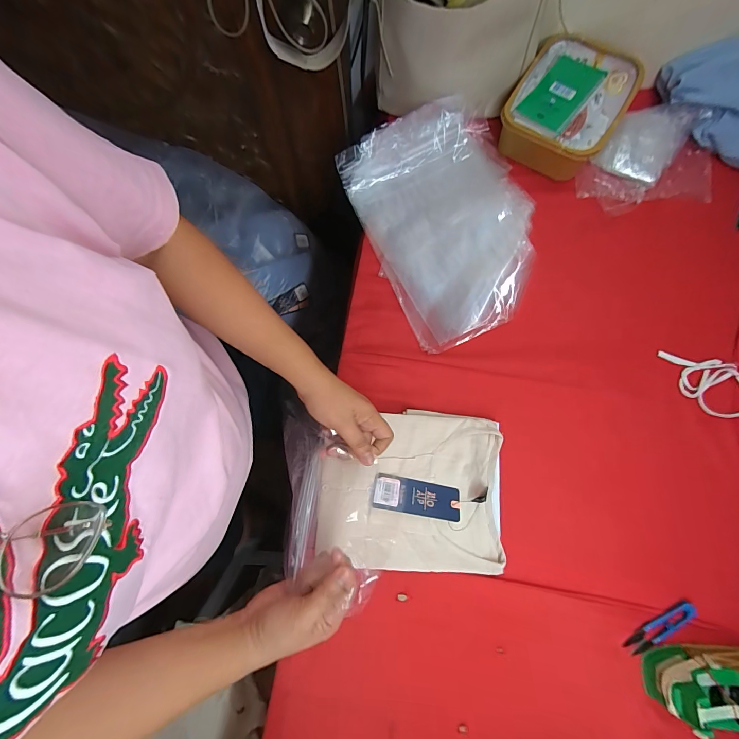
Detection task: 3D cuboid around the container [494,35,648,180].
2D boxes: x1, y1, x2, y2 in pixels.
[{"bbox_3d":[0.325,-0.438,0.571,0.166,0.067,0.206,34,81,5],"label":"container"}]

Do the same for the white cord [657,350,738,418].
[{"bbox_3d":[0.502,0.023,0.517,0.125,0.012,0.083,11,80,1],"label":"white cord"}]

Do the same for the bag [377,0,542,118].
[{"bbox_3d":[0.136,-0.481,0.525,0.248,0.185,0.095,9,80,1],"label":"bag"}]

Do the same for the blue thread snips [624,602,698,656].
[{"bbox_3d":[0.387,0.342,0.457,0.103,0.011,0.025,-33,82,-7],"label":"blue thread snips"}]

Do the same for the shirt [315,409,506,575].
[{"bbox_3d":[0.058,0.163,0.477,0.246,0.035,0.208,5,80,2],"label":"shirt"}]

